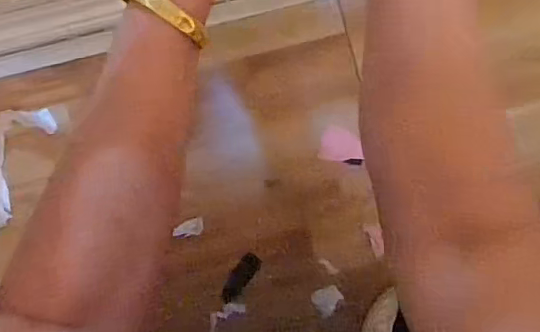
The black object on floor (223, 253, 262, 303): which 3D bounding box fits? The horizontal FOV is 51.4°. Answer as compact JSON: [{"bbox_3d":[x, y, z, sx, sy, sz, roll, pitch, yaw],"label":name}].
[{"bbox_3d":[-0.038,0.143,0.715,0.027,0.007,0.068,35,86,-5],"label":"black object on floor"}]

